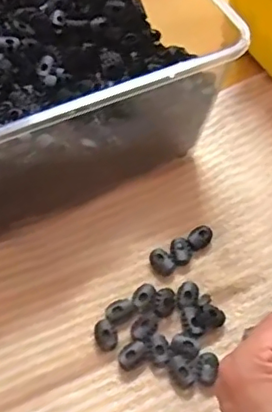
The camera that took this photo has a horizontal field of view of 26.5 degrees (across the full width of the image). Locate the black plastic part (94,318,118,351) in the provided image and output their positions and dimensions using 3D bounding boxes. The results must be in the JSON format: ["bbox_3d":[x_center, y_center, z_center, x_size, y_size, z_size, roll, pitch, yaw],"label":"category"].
[{"bbox_3d":[-0.023,0.096,0.432,0.016,0.007,0.023,-11,56,-9],"label":"black plastic part"}]

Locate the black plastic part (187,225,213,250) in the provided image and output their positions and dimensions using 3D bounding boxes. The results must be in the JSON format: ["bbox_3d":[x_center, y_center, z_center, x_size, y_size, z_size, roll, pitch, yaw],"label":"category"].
[{"bbox_3d":[0.053,0.026,0.478,0.023,0.008,0.016,-35,63,-23],"label":"black plastic part"}]

